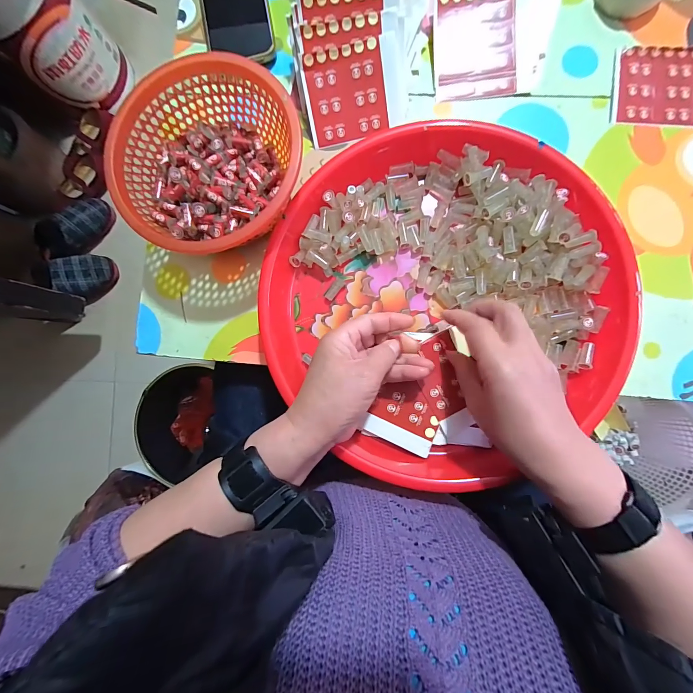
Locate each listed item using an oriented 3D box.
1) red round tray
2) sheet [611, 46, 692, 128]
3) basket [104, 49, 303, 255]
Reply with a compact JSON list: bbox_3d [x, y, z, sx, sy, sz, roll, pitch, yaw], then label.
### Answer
[{"bbox_3d":[0.086,-0.042,0.302,0.320,0.037,0.321,0,87,5],"label":"red round tray"},{"bbox_3d":[0.320,-0.260,0.319,0.096,0.005,0.083,5,88,3],"label":"sheet"},{"bbox_3d":[-0.125,-0.170,0.306,0.168,0.060,0.173,0,87,5],"label":"basket"}]

